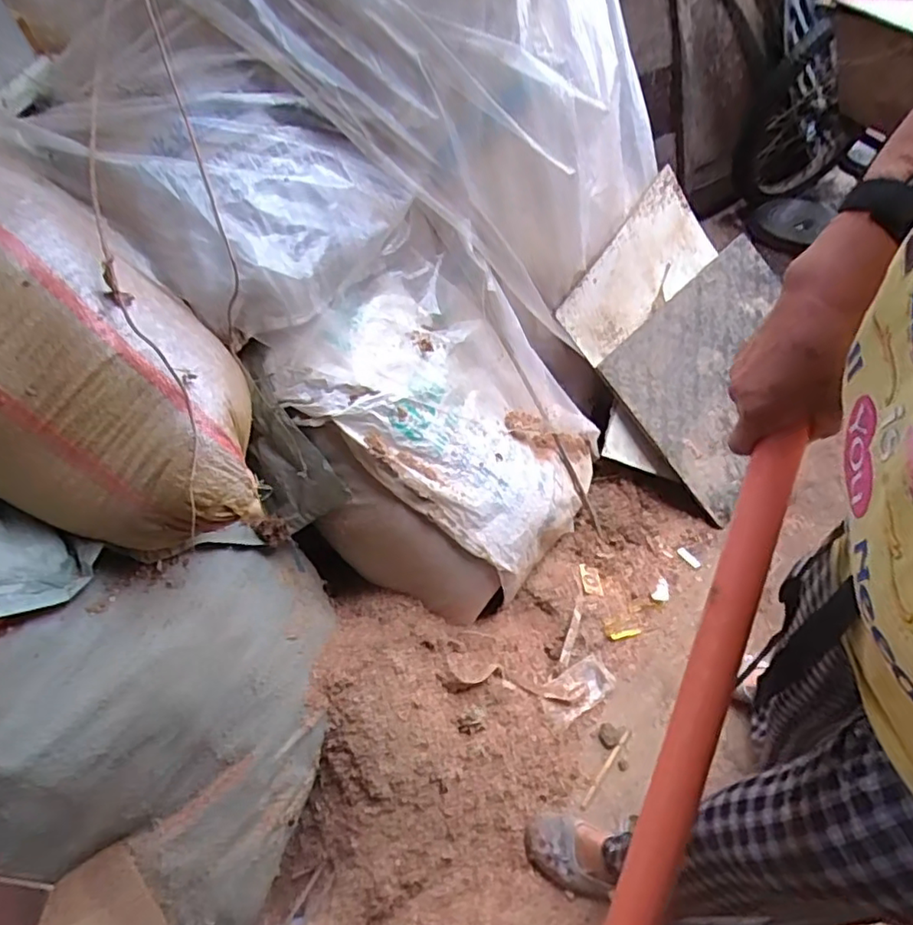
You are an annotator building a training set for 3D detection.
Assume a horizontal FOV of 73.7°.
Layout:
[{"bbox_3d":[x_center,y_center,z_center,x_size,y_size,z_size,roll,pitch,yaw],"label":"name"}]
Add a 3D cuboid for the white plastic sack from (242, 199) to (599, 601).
[{"bbox_3d":[0.035,-0.097,1.039,0.107,0.711,0.447,-4,51,50],"label":"white plastic sack"}]

